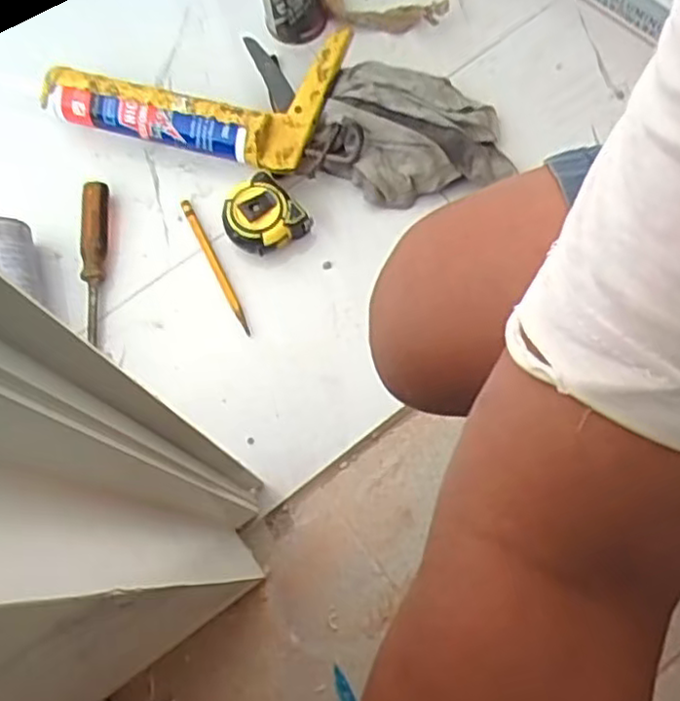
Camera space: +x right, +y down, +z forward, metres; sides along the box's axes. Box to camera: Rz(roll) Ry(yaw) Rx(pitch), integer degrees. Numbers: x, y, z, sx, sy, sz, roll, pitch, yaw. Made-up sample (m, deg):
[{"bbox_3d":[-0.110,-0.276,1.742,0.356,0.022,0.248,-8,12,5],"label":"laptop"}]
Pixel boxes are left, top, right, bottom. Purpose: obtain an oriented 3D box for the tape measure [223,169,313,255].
[{"bbox_3d":[-0.076,-0.129,0.721,0.070,0.048,0.075,-44,78,-10],"label":"tape measure"}]

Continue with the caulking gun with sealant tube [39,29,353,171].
[{"bbox_3d":[-0.147,-0.265,0.738,0.283,0.081,0.123,14,75,6],"label":"caulking gun with sealant tube"}]

